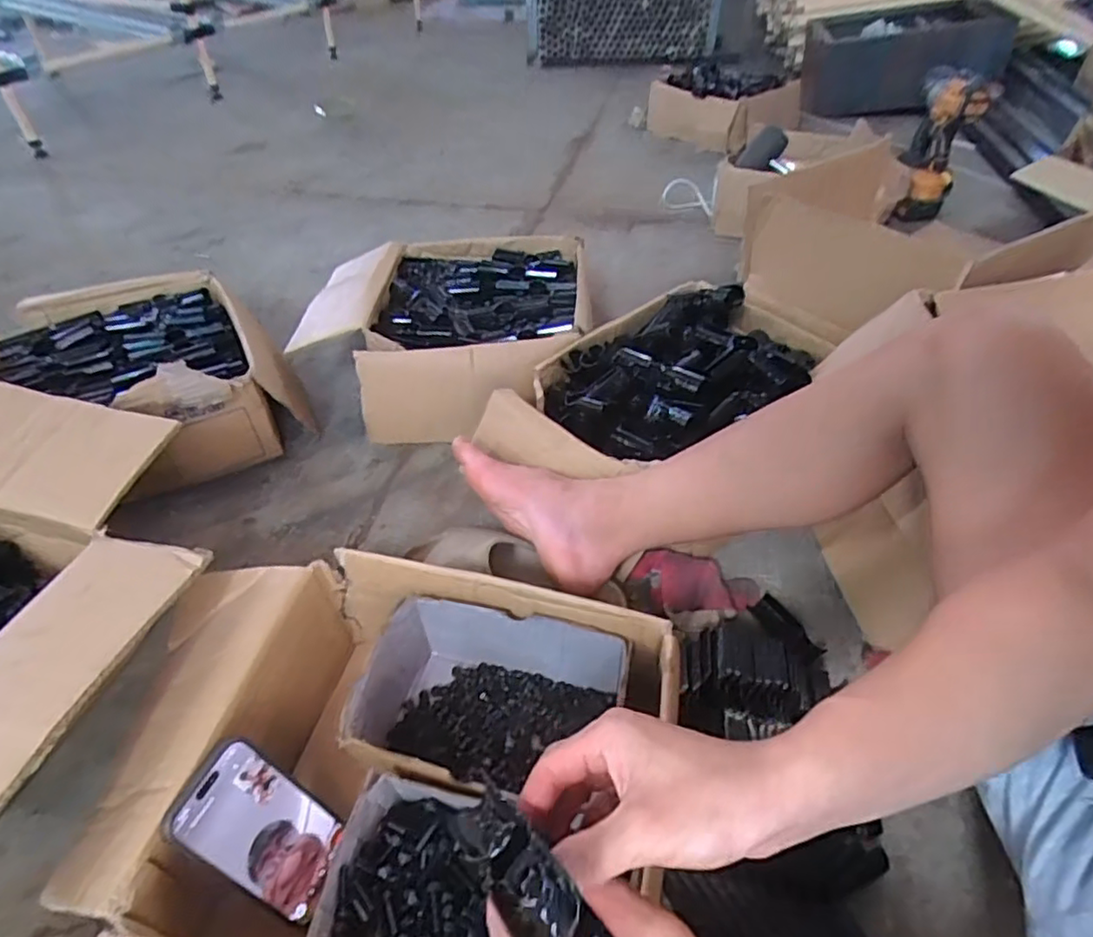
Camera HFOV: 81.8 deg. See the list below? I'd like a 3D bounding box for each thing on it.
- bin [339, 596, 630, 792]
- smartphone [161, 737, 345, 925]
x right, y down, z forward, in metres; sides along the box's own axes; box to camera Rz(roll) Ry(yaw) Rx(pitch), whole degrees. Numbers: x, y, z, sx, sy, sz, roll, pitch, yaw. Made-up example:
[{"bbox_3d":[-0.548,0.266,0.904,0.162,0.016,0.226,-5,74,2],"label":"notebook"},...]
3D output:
[{"bbox_3d":[-0.047,0.209,0.540,0.210,0.098,0.144,9,44,9],"label":"bin"},{"bbox_3d":[-0.203,0.261,0.457,0.009,0.134,0.070,-14,33,34],"label":"smartphone"}]

